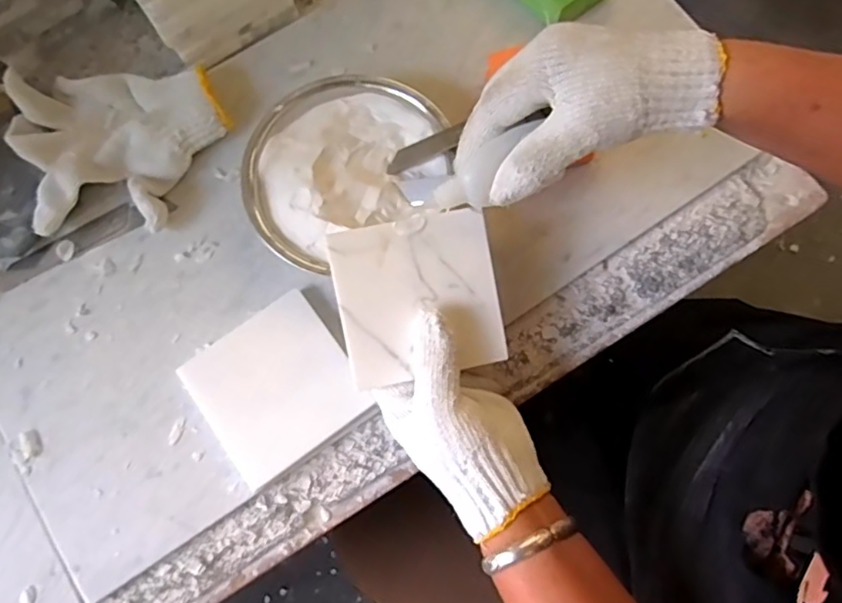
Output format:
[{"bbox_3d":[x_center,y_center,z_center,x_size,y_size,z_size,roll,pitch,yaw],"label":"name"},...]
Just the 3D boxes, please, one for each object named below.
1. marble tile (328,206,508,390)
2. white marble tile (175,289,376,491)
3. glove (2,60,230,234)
[{"bbox_3d":[0.000,-0.003,0.375,0.100,0.008,0.098,-12,97,-6],"label":"marble tile"},{"bbox_3d":[-0.100,0.059,0.413,0.098,0.017,0.097,-35,77,-8],"label":"white marble tile"},{"bbox_3d":[-0.221,-0.114,0.438,0.146,0.033,0.120,-4,74,0],"label":"glove"}]

